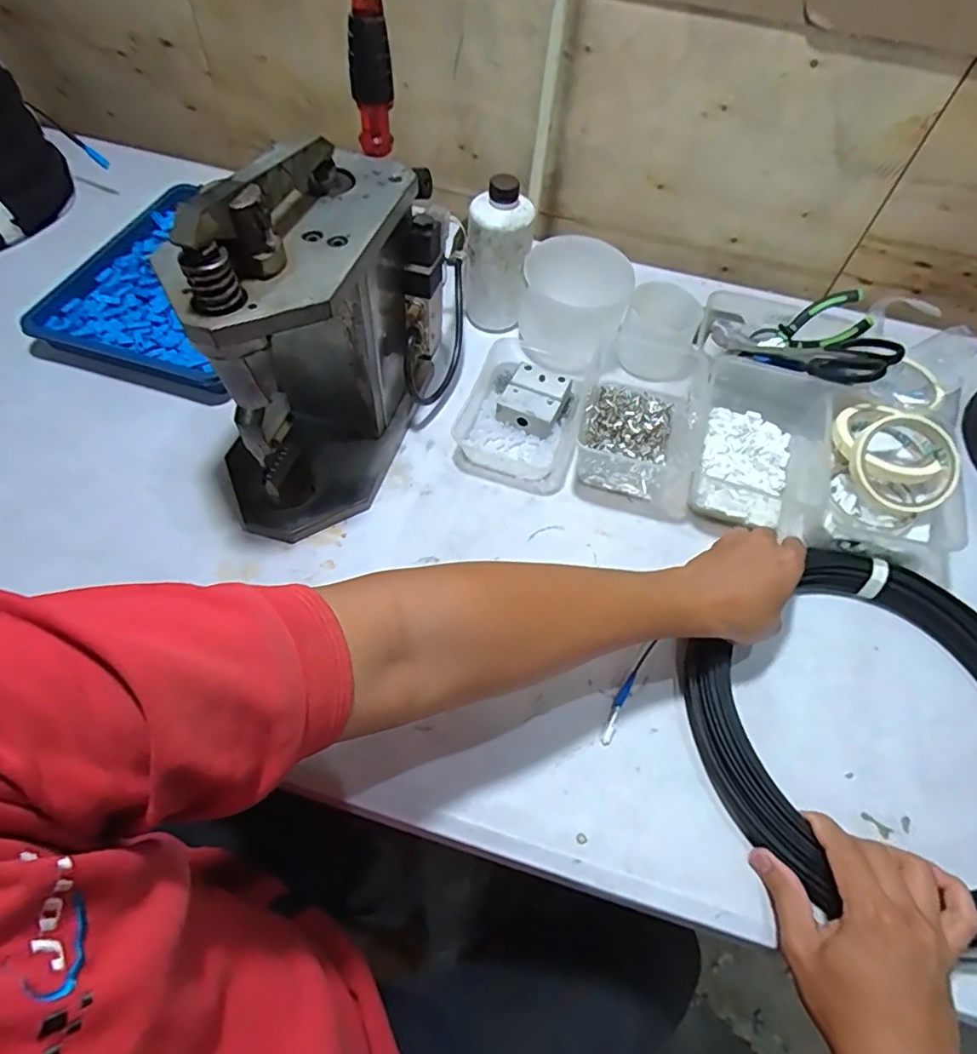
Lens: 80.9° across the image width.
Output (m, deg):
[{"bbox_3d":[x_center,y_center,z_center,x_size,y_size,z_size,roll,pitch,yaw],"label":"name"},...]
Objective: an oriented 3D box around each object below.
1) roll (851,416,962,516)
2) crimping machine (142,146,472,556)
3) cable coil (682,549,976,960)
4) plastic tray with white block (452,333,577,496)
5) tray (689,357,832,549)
[{"bbox_3d":[0.388,-0.060,0.534,0.091,0.021,0.091,1,95,11],"label":"roll"},{"bbox_3d":[-0.148,-0.174,0.497,0.143,0.262,0.279,23,58,10],"label":"crimping machine"},{"bbox_3d":[0.311,0.160,0.443,0.275,0.040,0.269,2,57,-4],"label":"cable coil"},{"bbox_3d":[0.043,-0.127,0.622,0.127,0.036,0.178,19,58,7],"label":"plastic tray with white block"},{"bbox_3d":[0.285,-0.089,0.600,0.130,0.066,0.196,18,58,7],"label":"tray"}]

